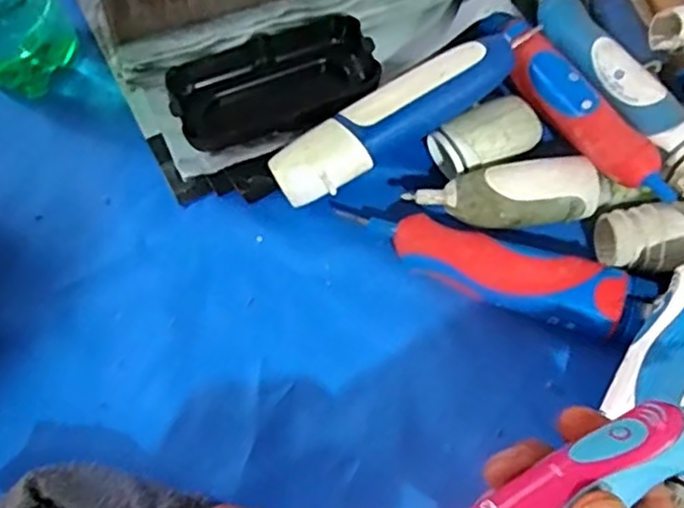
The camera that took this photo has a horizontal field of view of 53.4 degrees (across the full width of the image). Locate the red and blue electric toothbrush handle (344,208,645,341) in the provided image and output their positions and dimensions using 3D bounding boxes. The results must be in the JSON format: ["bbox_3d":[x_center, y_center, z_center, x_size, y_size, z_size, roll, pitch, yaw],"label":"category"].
[{"bbox_3d":[0.075,0.009,0.342,0.146,0.027,0.032,17,69,5],"label":"red and blue electric toothbrush handle"}]

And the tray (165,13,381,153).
[{"bbox_3d":[-0.036,-0.091,0.375,0.110,0.022,0.059,-17,70,-8],"label":"tray"}]

